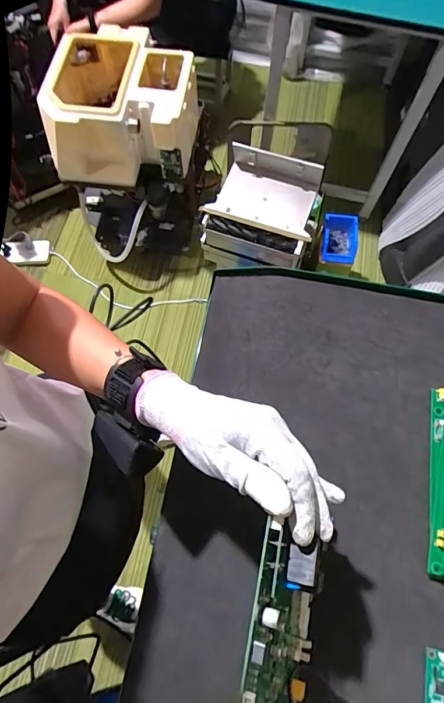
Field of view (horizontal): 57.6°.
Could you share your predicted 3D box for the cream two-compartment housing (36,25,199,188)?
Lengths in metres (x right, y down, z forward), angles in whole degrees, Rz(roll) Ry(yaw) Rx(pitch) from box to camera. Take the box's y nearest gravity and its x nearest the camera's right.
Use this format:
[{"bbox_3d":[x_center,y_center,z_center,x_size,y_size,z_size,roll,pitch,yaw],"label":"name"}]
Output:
[{"bbox_3d":[-0.292,-0.746,1.224,0.414,0.213,0.393,2,67,0],"label":"cream two-compartment housing"}]

